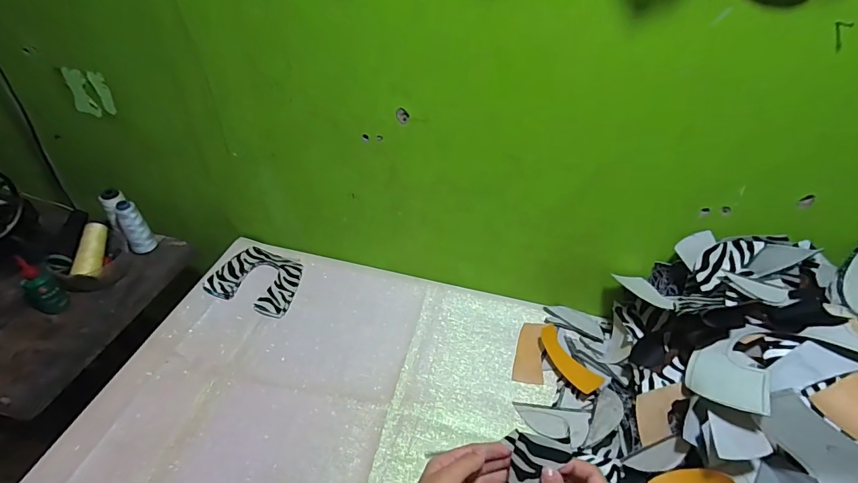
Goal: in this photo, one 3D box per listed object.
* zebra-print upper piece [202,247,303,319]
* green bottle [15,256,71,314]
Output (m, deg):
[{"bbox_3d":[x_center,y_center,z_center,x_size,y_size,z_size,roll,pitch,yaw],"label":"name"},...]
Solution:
[{"bbox_3d":[-0.321,0.071,0.793,0.155,0.010,0.128,18,45,5],"label":"zebra-print upper piece"},{"bbox_3d":[-0.658,0.073,0.704,0.037,0.094,0.048,27,47,24],"label":"green bottle"}]

